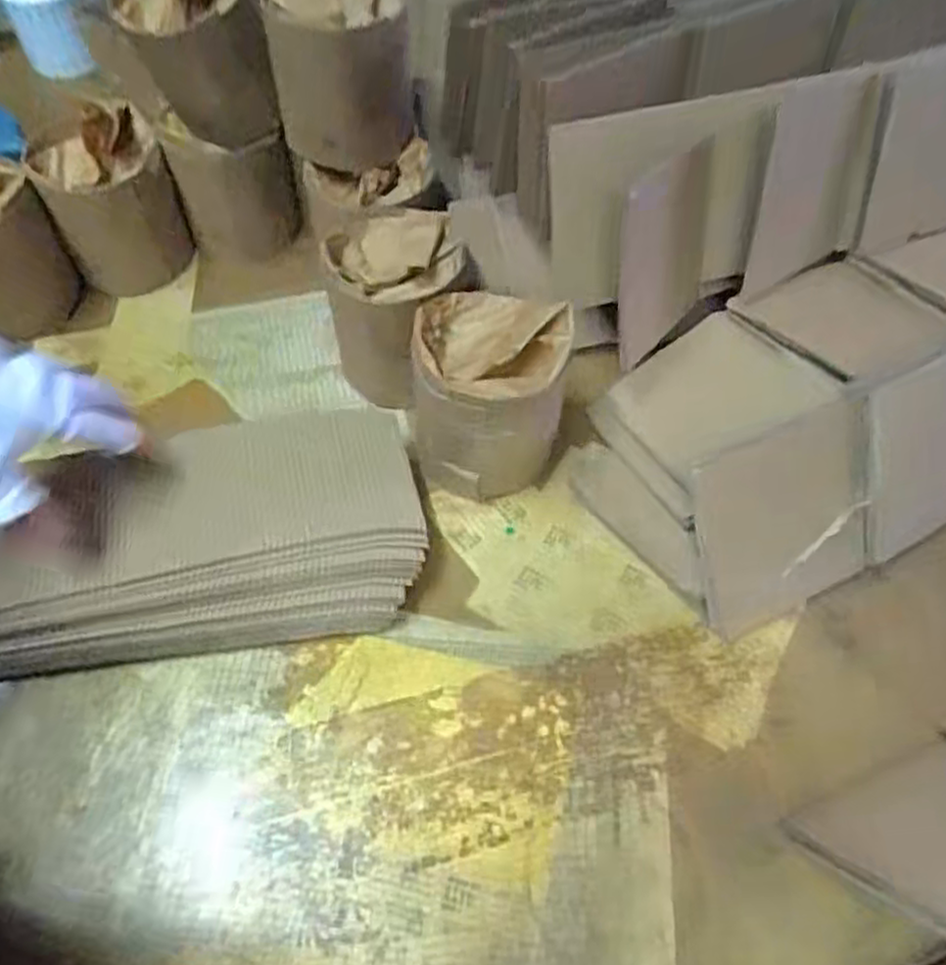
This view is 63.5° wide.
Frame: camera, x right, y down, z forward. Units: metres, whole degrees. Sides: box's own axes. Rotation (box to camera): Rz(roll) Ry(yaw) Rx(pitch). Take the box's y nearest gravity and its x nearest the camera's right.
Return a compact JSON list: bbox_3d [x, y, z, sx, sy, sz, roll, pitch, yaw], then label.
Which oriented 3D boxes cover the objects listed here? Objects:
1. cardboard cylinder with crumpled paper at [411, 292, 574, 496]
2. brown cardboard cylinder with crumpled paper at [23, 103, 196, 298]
[{"bbox_3d":[0.010,-0.060,0.551,0.108,0.131,0.109,-3,56,-2],"label":"cardboard cylinder with crumpled paper"},{"bbox_3d":[-0.322,-0.256,0.685,0.104,0.137,0.093,-18,58,-11],"label":"brown cardboard cylinder with crumpled paper"}]

